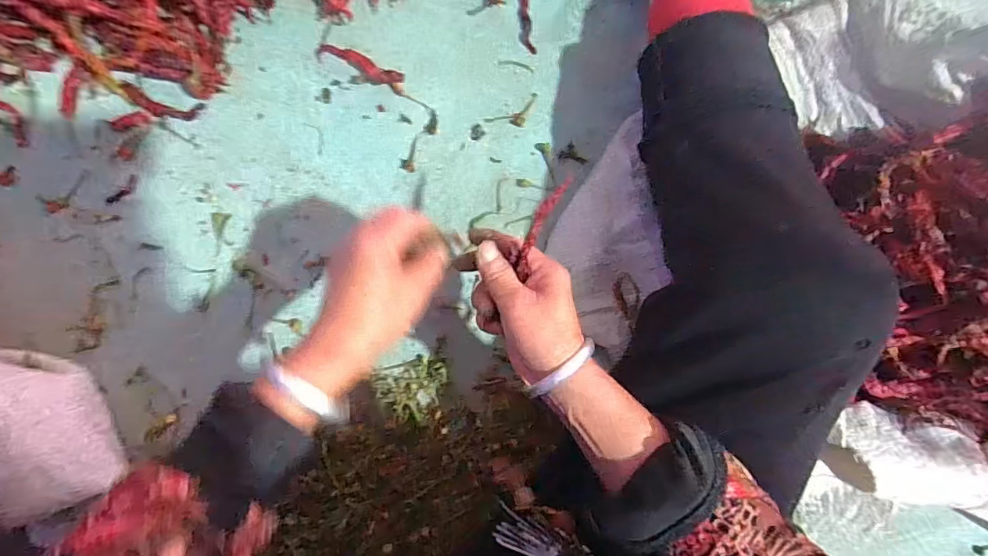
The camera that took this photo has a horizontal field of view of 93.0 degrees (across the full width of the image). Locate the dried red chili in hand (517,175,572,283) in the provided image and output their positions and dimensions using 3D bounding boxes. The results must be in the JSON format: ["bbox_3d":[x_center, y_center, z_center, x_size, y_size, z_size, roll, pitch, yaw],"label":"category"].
[{"bbox_3d":[0.033,-0.041,0.333,0.012,0.005,0.073,27,94,-2],"label":"dried red chili in hand"}]

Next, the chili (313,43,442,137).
[{"bbox_3d":[-0.112,-0.197,0.463,0.141,0.021,0.028,34,84,-1],"label":"chili"}]

